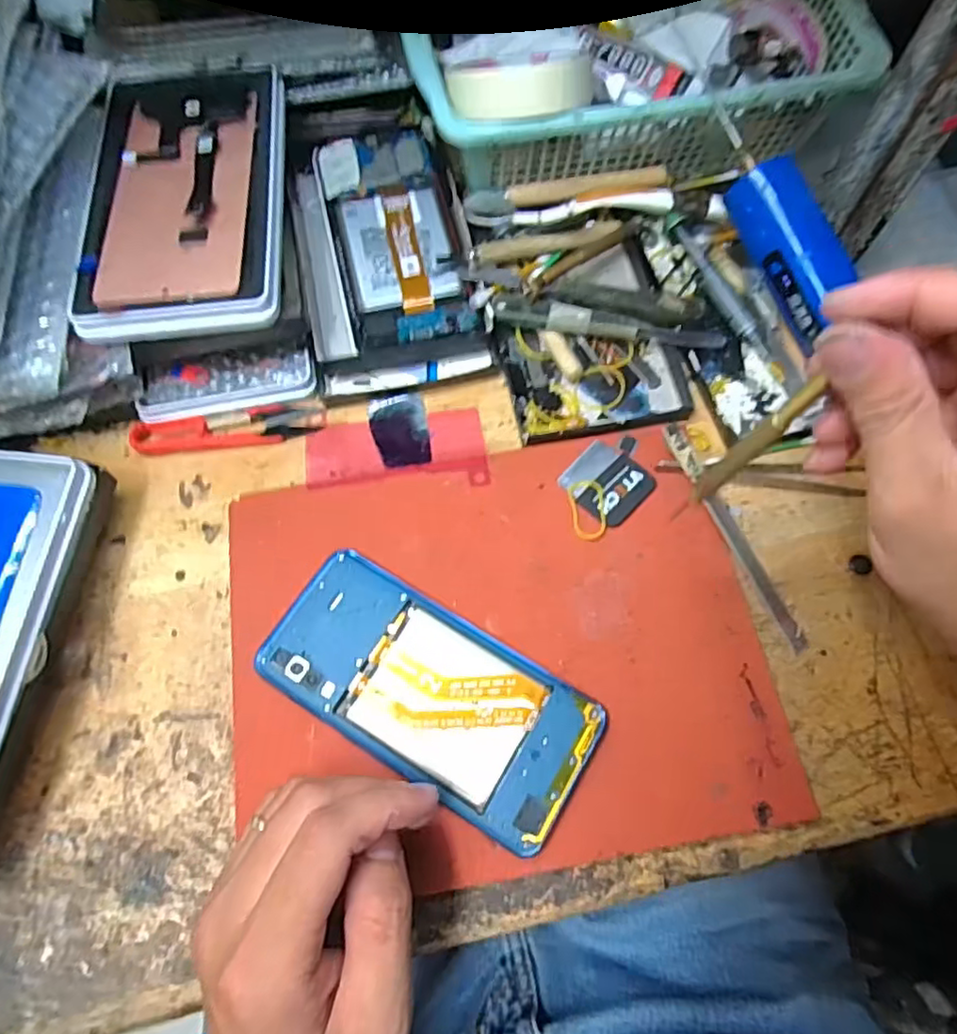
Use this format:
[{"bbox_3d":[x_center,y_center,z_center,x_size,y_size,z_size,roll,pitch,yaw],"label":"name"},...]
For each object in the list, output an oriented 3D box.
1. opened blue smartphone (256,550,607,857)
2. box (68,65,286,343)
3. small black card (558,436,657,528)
[{"bbox_3d":[-0.022,0.081,0.302,0.156,0.007,0.074,31,73,12],"label":"opened blue smartphone"},{"bbox_3d":[-0.157,-0.175,0.347,0.099,0.016,0.182,-5,69,-1],"label":"box"},{"bbox_3d":[0.073,-0.022,0.344,0.042,0.004,0.047,41,75,15],"label":"small black card"}]

